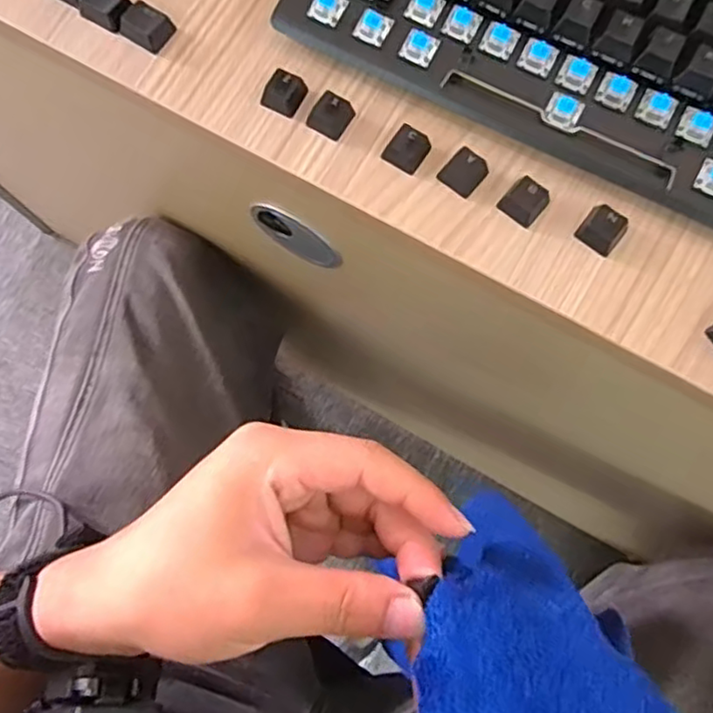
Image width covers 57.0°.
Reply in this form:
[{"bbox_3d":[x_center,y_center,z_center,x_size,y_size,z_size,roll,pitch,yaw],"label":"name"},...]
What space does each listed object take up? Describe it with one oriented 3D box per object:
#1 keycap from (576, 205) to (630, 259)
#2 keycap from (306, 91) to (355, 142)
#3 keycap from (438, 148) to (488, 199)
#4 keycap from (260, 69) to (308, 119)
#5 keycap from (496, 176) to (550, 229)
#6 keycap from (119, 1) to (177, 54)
[{"bbox_3d":[0.109,-0.057,0.290,0.018,0.008,0.017,39,80,9],"label":"keycap"},{"bbox_3d":[-0.012,-0.113,0.304,0.017,0.010,0.018,33,79,8],"label":"keycap"},{"bbox_3d":[0.049,-0.084,0.298,0.018,0.009,0.017,38,80,9],"label":"keycap"},{"bbox_3d":[-0.034,-0.124,0.308,0.017,0.012,0.018,31,79,8],"label":"keycap"},{"bbox_3d":[0.075,-0.070,0.294,0.017,0.009,0.017,40,80,9],"label":"keycap"},{"bbox_3d":[-0.101,-0.160,0.319,0.023,0.007,0.019,38,80,9],"label":"keycap"}]

